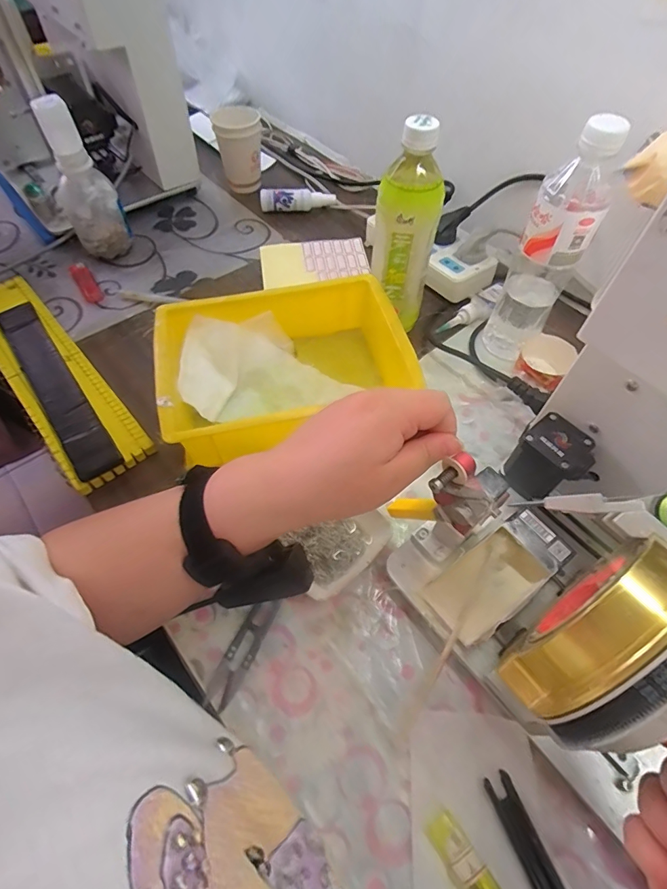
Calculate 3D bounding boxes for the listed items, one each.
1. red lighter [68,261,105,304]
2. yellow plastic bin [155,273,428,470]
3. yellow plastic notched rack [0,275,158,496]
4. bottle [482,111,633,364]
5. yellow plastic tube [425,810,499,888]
[{"bbox_3d":[-0.329,-0.215,0.585,0.023,0.011,0.081,-31,63,-19],"label":"red lighter"},{"bbox_3d":[-0.052,-0.079,0.464,0.244,0.074,0.175,-14,60,-9],"label":"yellow plastic bin"},{"bbox_3d":[-0.321,-0.085,0.492,0.081,0.027,0.338,-37,65,-20],"label":"yellow plastic notched rack"},{"bbox_3d":[0.215,-0.193,0.440,0.055,0.230,0.070,24,61,14],"label":"bottle"},{"bbox_3d":[0.090,0.276,0.274,0.021,0.009,0.078,-31,63,-18],"label":"yellow plastic tube"}]

